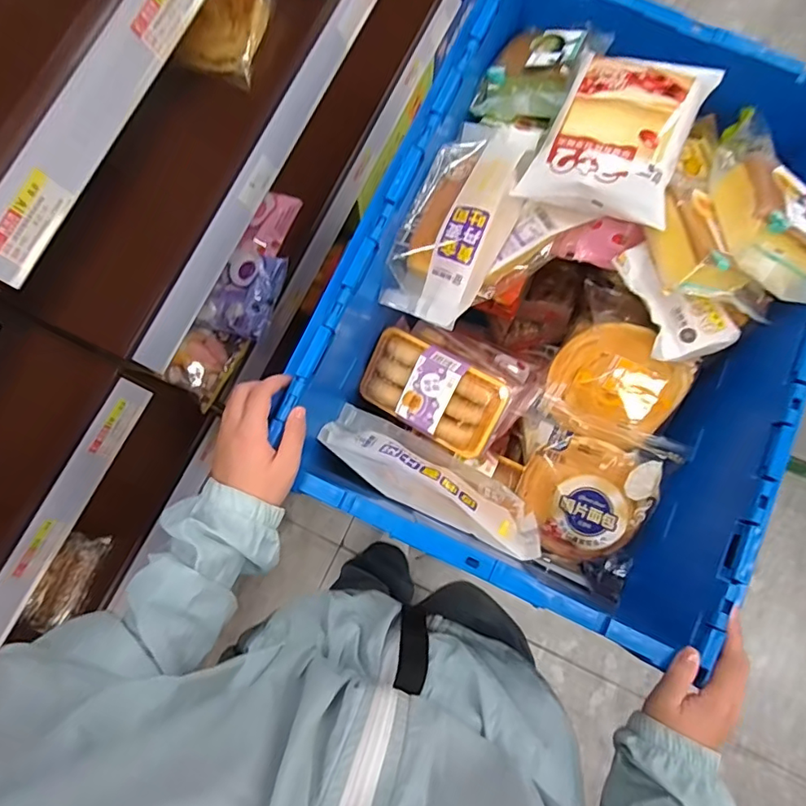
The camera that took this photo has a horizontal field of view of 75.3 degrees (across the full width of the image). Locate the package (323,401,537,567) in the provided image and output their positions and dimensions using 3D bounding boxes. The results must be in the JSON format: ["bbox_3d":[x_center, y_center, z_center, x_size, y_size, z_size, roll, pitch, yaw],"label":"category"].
[{"bbox_3d":[0.029,0.078,0.549,0.240,0.070,0.070,26,81,5],"label":"package"}]

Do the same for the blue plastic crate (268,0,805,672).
[{"bbox_3d":[0.176,-0.104,0.578,0.400,0.277,0.578,25,80,5],"label":"blue plastic crate"}]

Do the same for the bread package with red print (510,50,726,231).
[{"bbox_3d":[0.201,-0.253,0.480,0.124,0.035,0.173,23,80,5],"label":"bread package with red print"}]

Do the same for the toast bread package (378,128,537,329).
[{"bbox_3d":[0.059,-0.184,0.519,0.096,0.072,0.213,23,80,5],"label":"toast bread package"}]

